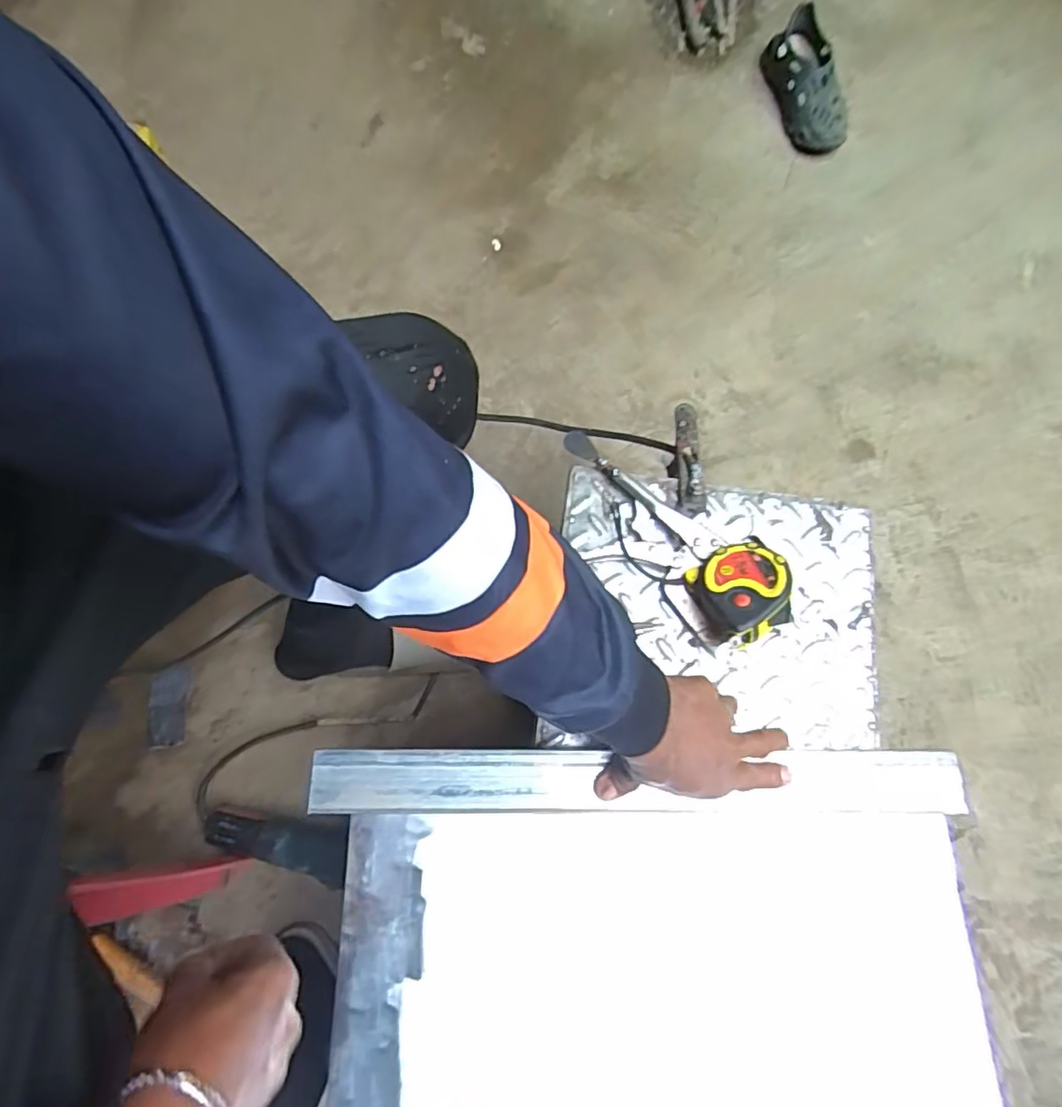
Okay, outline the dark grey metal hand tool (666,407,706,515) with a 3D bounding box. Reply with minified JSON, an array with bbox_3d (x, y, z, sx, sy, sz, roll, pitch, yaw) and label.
[{"bbox_3d":[0.164,-0.103,0.620,0.029,0.035,0.160,8,48,2],"label":"dark grey metal hand tool"}]

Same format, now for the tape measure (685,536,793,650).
[{"bbox_3d":[0.189,0.035,0.523,0.079,0.046,0.081,-28,50,-1],"label":"tape measure"}]

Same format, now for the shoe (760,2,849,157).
[{"bbox_3d":[0.515,-0.877,1.105,0.114,0.077,0.279,-4,73,-1],"label":"shoe"}]

